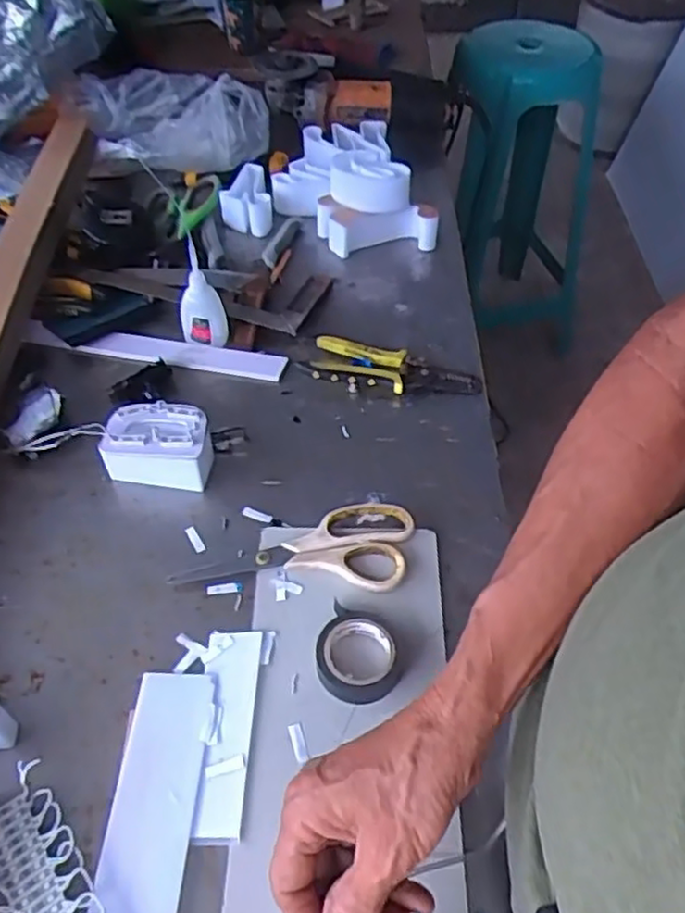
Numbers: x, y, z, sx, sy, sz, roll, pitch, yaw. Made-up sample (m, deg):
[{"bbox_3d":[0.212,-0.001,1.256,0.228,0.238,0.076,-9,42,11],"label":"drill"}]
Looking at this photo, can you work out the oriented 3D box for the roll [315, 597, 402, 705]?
[{"bbox_3d":[0.010,0.138,0.487,0.061,0.015,0.060,0,50,0],"label":"roll"}]

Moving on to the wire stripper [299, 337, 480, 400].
[{"bbox_3d":[0.047,-0.083,0.680,0.167,0.020,0.058,8,51,7],"label":"wire stripper"}]

